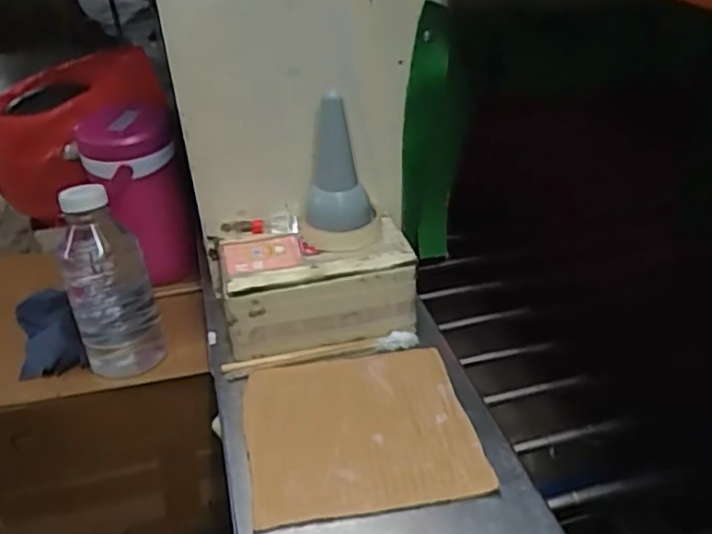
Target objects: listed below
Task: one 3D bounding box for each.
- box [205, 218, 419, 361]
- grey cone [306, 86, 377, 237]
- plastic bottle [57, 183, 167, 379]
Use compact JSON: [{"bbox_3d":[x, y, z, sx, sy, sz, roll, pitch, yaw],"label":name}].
[{"bbox_3d":[-0.048,0.017,0.675,0.208,0.085,0.120,-7,31,-5],"label":"box"},{"bbox_3d":[-0.019,-0.096,0.632,0.064,0.150,0.065,-5,31,-1],"label":"grey cone"},{"bbox_3d":[-0.280,0.018,0.732,0.089,0.226,0.079,-18,34,-22],"label":"plastic bottle"}]

